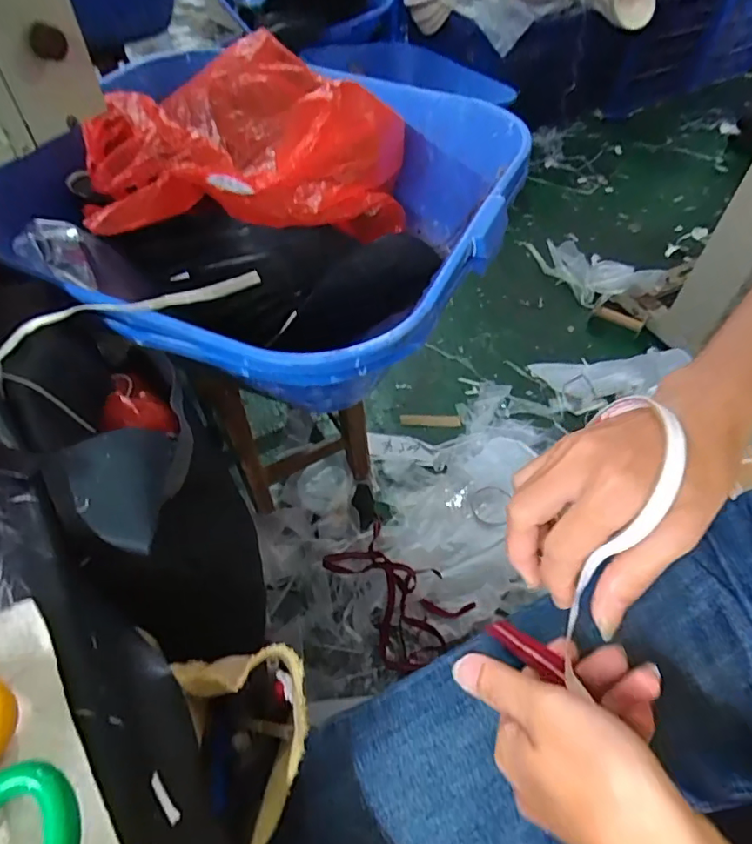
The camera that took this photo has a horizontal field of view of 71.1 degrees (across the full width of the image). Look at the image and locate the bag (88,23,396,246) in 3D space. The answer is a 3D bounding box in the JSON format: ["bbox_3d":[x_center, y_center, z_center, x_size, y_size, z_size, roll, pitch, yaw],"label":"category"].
[{"bbox_3d":[-0.141,-0.346,0.634,0.350,0.147,0.311,23,55,15],"label":"bag"}]

